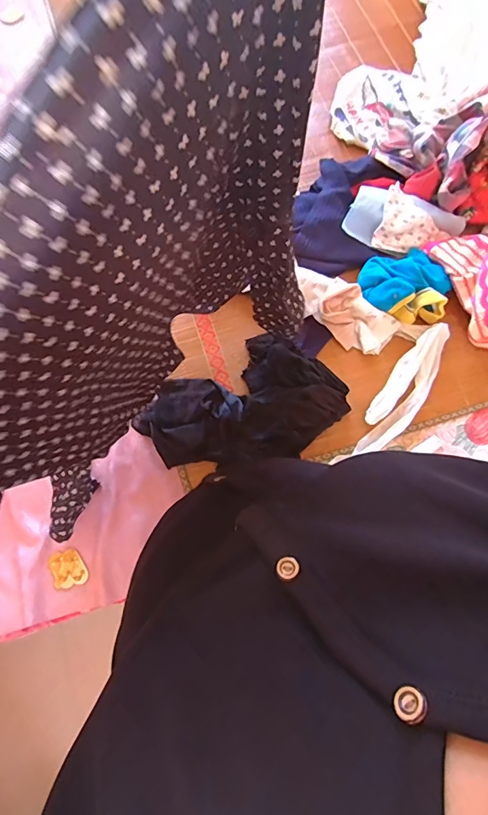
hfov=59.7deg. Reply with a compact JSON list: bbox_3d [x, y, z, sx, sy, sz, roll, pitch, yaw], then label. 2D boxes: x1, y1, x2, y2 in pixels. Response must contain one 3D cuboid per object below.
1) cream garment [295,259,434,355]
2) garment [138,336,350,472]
[{"bbox_3d":[0.208,-0.182,0.818,0.274,0.053,0.113,29,77,7],"label":"cream garment"},{"bbox_3d":[-0.001,0.007,0.779,0.364,0.064,0.248,-27,77,-8],"label":"garment"}]

